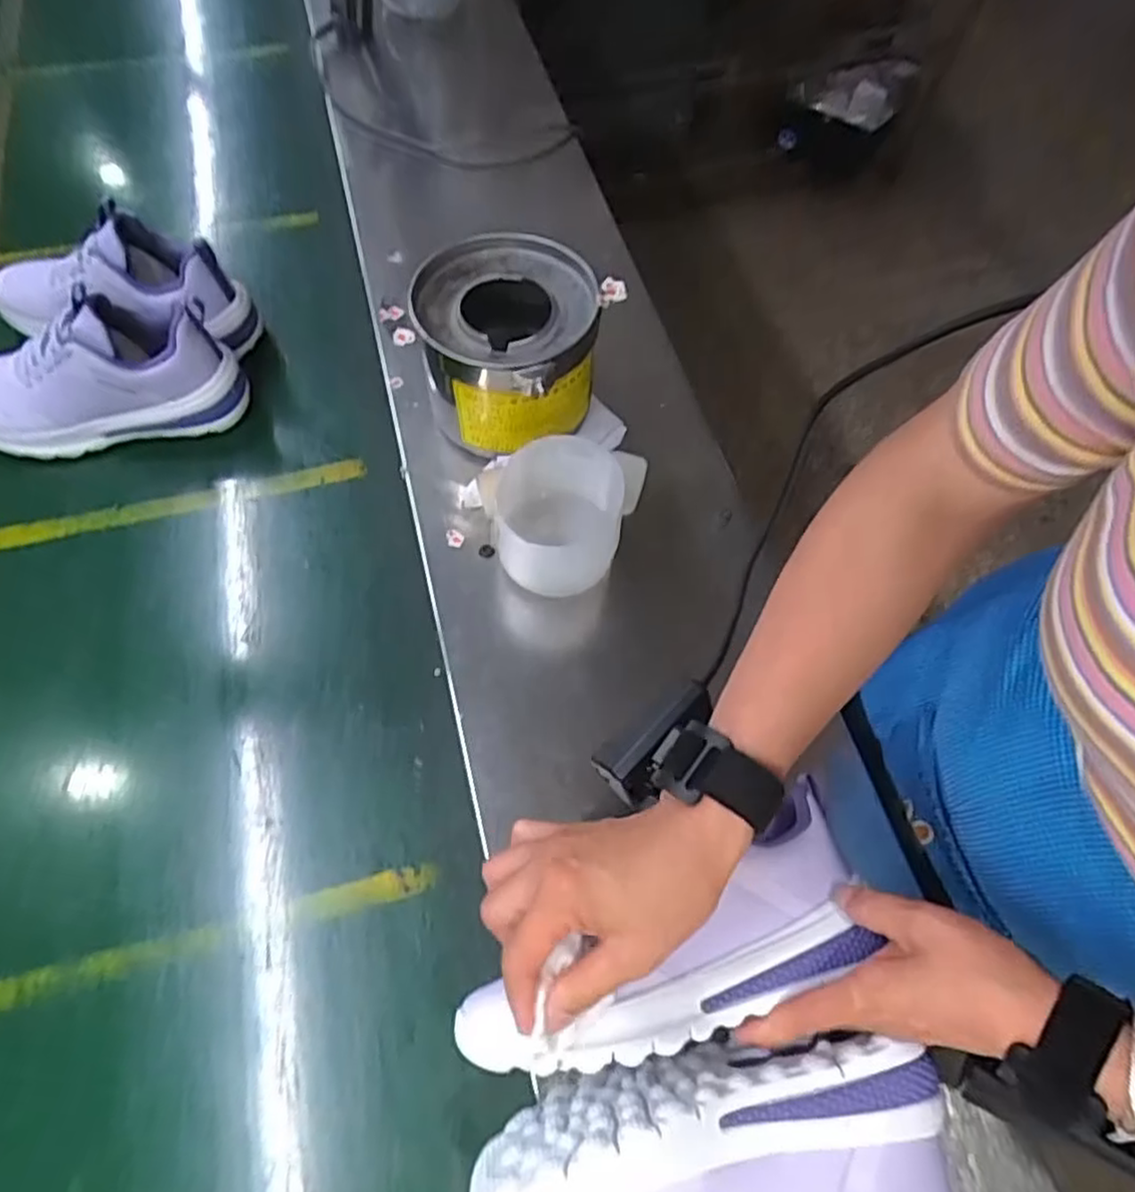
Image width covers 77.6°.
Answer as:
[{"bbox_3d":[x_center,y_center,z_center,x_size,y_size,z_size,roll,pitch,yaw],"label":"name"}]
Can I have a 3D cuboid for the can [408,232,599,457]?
[{"bbox_3d":[-0.047,-0.200,0.575,0.135,0.107,0.139,1,63,-2],"label":"can"}]

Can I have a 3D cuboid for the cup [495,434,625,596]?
[{"bbox_3d":[-0.003,-0.055,0.530,0.090,0.079,0.093,1,63,-2],"label":"cup"}]

